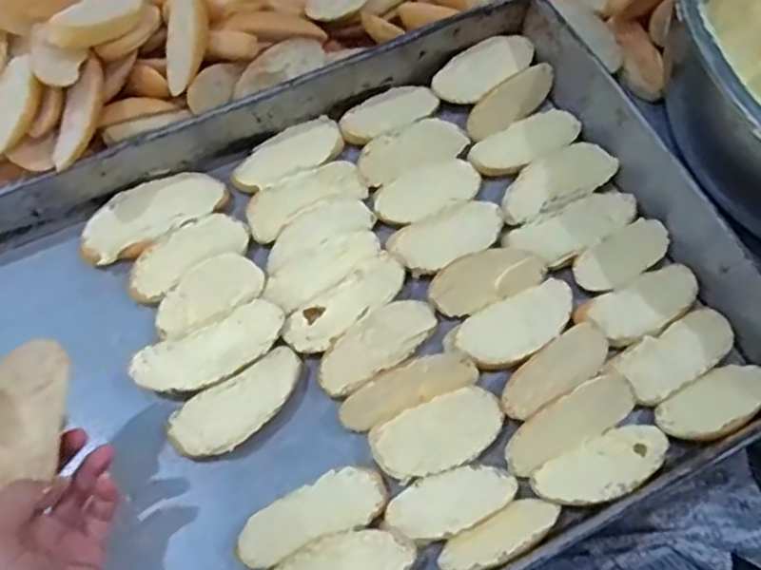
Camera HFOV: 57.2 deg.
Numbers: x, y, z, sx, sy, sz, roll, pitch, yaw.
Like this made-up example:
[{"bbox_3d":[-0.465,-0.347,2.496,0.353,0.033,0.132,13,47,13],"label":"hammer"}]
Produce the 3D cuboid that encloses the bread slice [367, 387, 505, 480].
[{"bbox_3d":[0.039,0.098,0.459,0.088,0.011,0.043,-21,70,-10],"label":"bread slice"}]

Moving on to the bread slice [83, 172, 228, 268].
[{"bbox_3d":[-0.168,-0.052,0.514,0.106,0.015,0.052,-37,73,-15],"label":"bread slice"}]

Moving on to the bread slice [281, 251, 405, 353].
[{"bbox_3d":[-0.023,0.013,0.485,0.094,0.007,0.033,-36,73,-15],"label":"bread slice"}]

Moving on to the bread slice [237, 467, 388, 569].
[{"bbox_3d":[-0.042,0.146,0.442,0.095,0.018,0.035,-21,70,-10],"label":"bread slice"}]

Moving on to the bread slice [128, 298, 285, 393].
[{"bbox_3d":[-0.113,0.044,0.469,0.101,0.013,0.038,-25,71,-11],"label":"bread slice"}]

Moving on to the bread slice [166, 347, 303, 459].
[{"bbox_3d":[-0.092,0.081,0.465,0.094,0.017,0.041,-32,72,-13],"label":"bread slice"}]

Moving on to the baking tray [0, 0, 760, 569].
[{"bbox_3d":[-0.066,0.047,0.454,0.611,0.055,0.371,-25,71,-11],"label":"baking tray"}]

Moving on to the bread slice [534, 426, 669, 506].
[{"bbox_3d":[0.144,0.116,0.446,0.090,0.013,0.036,-23,70,-10],"label":"bread slice"}]

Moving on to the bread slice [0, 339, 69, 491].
[{"bbox_3d":[-0.191,0.068,0.375,0.040,0.006,0.074,3,90,-35],"label":"bread slice"}]

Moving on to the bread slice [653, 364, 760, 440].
[{"bbox_3d":[0.225,0.079,0.463,0.081,0.011,0.042,-28,43,-13],"label":"bread slice"}]

